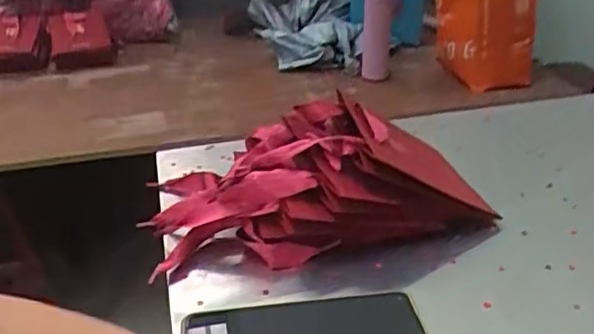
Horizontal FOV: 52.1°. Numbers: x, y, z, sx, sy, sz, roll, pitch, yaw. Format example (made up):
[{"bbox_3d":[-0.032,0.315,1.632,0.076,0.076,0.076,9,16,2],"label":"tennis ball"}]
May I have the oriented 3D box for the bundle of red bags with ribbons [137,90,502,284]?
[{"bbox_3d":[0.014,0.008,0.541,0.282,0.092,0.155,-7,31,-12],"label":"bundle of red bags with ribbons"}]

